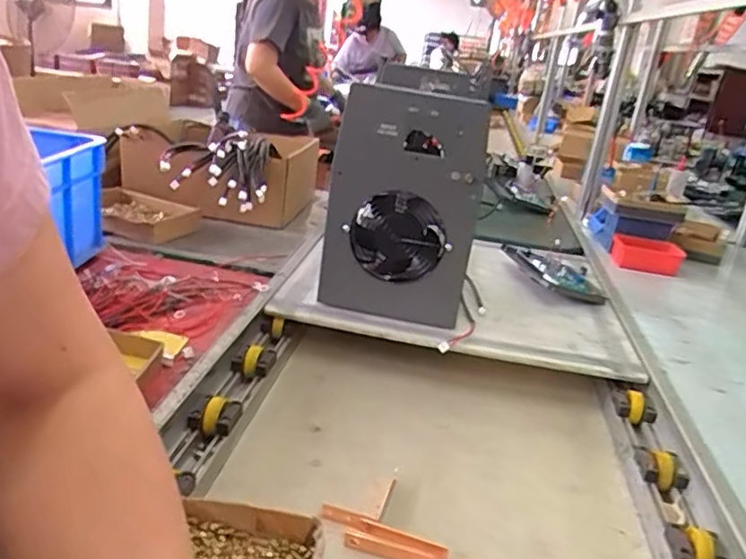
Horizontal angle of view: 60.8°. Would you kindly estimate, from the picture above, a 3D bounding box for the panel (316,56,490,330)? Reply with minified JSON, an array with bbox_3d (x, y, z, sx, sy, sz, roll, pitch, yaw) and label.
[{"bbox_3d":[0.041,-0.117,0.964,0.222,0.388,0.044,16,29,16],"label":"panel"}]

